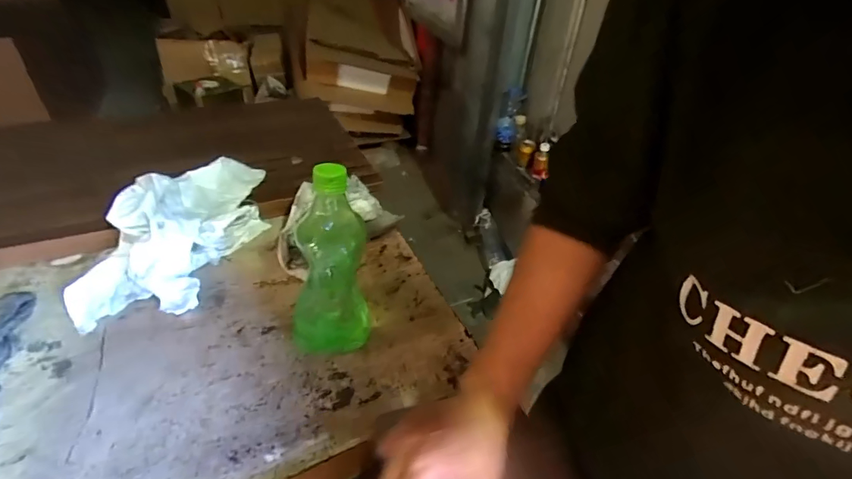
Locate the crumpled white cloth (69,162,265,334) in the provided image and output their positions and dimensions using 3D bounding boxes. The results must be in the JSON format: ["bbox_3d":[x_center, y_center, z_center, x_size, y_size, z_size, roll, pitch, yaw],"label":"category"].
[{"bbox_3d":[-0.306,-0.024,0.549,0.137,0.079,0.279,10,37,7],"label":"crumpled white cloth"}]

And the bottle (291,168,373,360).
[{"bbox_3d":[-0.096,0.025,0.429,0.072,0.197,0.072,-1,37,-8],"label":"bottle"}]

